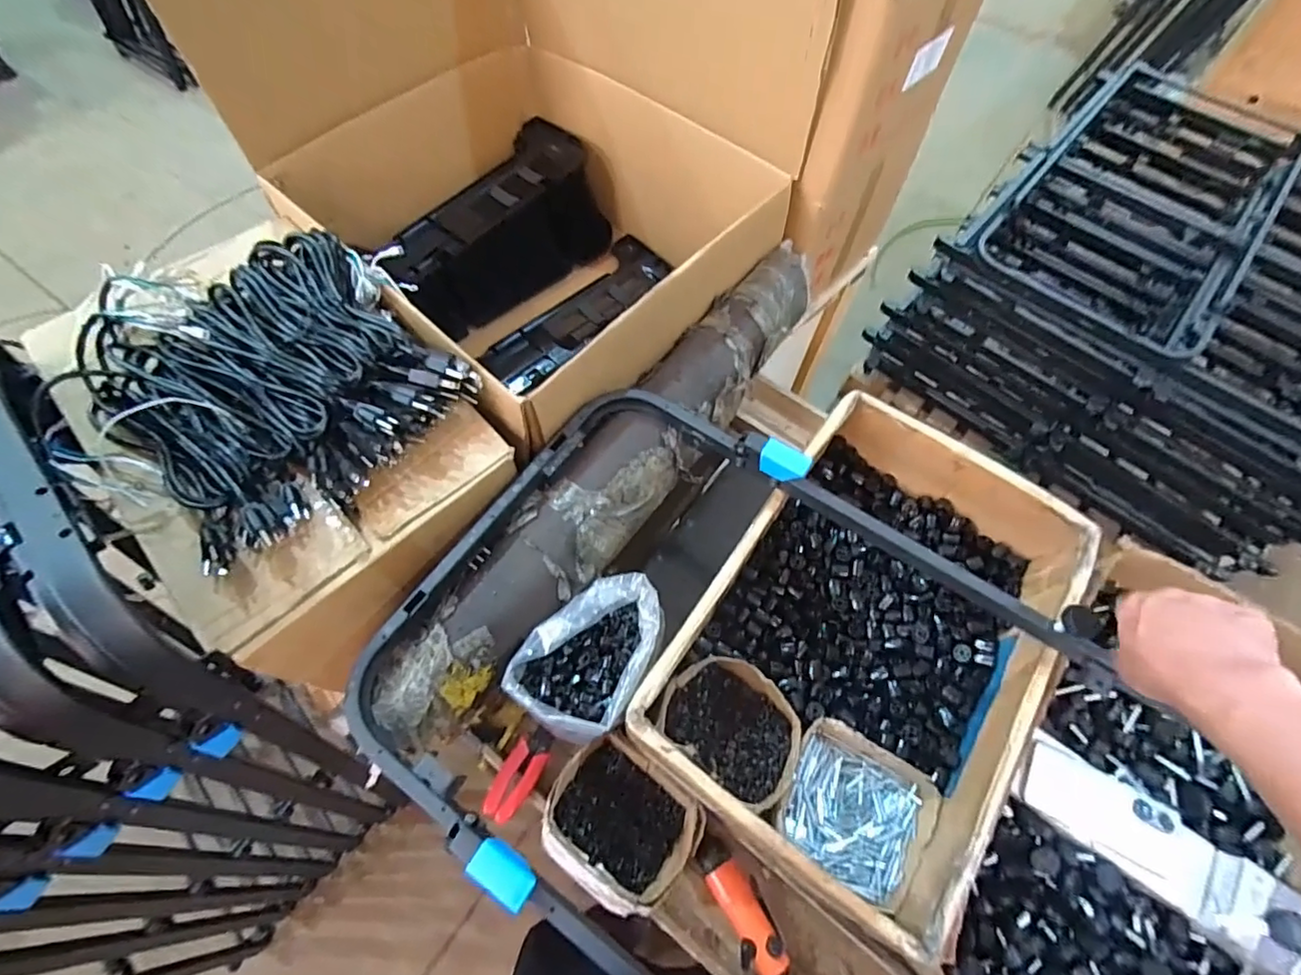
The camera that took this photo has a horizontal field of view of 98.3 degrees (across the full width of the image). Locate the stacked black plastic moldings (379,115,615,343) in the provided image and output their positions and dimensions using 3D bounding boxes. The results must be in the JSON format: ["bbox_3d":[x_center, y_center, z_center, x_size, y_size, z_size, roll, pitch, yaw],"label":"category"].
[{"bbox_3d":[-0.276,-0.454,1.023,0.205,0.160,0.431,39,69,17],"label":"stacked black plastic moldings"}]

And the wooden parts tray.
[{"bbox_3d":[0.257,0.171,0.682,0.338,0.139,0.515,33,67,14],"label":"wooden parts tray"}]

